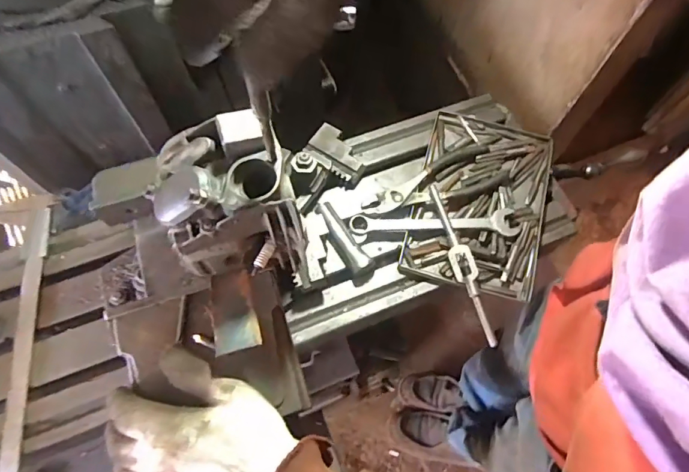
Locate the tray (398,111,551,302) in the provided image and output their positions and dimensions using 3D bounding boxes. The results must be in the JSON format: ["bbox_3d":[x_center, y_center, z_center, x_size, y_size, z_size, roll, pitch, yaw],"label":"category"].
[{"bbox_3d":[0.180,-0.047,0.590,0.164,0.029,0.244,17,65,5],"label":"tray"}]

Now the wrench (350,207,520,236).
[{"bbox_3d":[0.112,-0.019,0.570,0.205,0.014,0.035,1,71,3],"label":"wrench"}]

